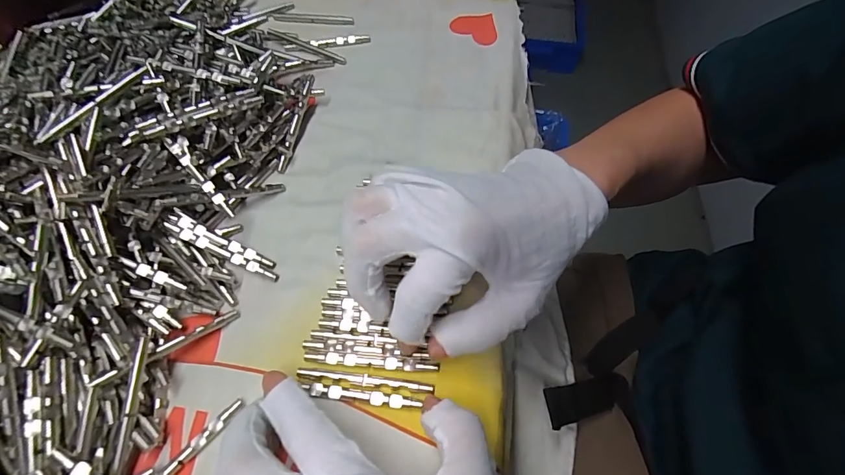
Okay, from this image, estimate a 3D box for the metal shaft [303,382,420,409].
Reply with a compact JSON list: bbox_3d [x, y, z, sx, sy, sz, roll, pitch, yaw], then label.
[{"bbox_3d":[-0.030,0.078,0.205,0.058,0.004,0.006,7,61,5],"label":"metal shaft"}]

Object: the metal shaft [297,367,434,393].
[{"bbox_3d":[-0.029,0.070,0.207,0.068,0.004,0.005,6,60,3],"label":"metal shaft"}]

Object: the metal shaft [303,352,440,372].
[{"bbox_3d":[-0.026,0.063,0.211,0.068,0.004,0.006,5,60,2],"label":"metal shaft"}]

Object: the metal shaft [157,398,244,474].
[{"bbox_3d":[-0.106,0.098,0.195,0.006,0.005,0.053,39,67,20],"label":"metal shaft"}]

